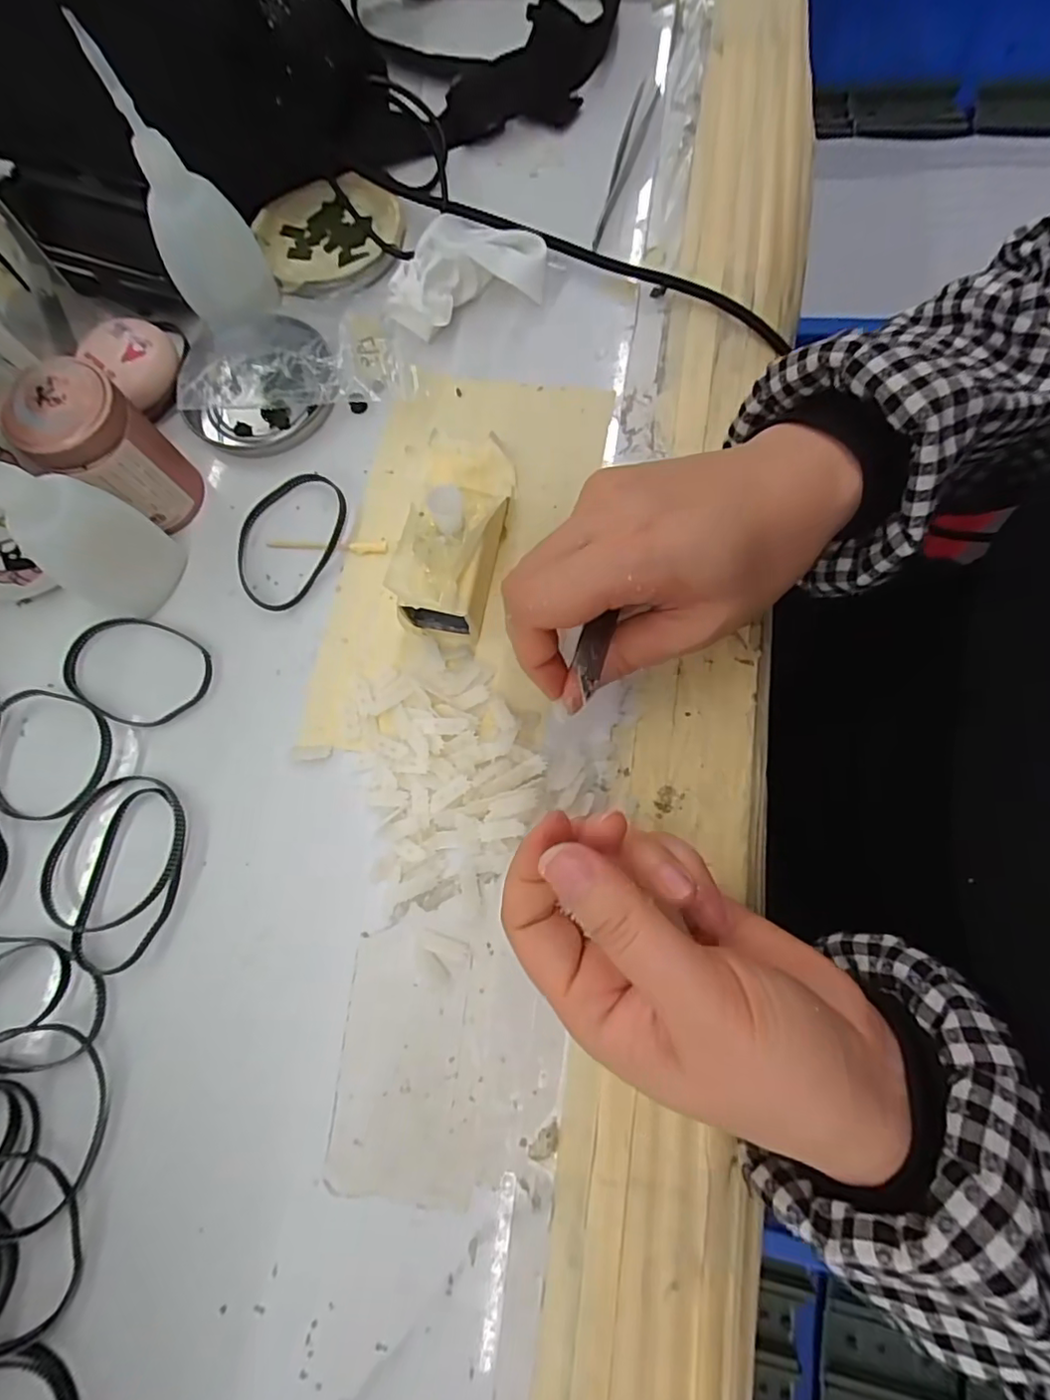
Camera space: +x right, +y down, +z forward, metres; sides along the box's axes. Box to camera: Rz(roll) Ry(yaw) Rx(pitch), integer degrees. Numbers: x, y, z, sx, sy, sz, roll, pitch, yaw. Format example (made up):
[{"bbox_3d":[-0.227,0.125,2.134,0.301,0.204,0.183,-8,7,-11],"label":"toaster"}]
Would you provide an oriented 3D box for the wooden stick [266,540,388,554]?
[{"bbox_3d":[-0.095,-0.073,0.278,0.059,0.004,0.006,3,76,2],"label":"wooden stick"}]

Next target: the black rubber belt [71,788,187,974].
[{"bbox_3d":[-0.163,0.074,0.242,0.035,0.005,0.074,4,76,2],"label":"black rubber belt"}]

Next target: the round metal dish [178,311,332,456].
[{"bbox_3d":[-0.135,-0.162,0.291,0.074,0.020,0.070,0,76,1],"label":"round metal dish"}]

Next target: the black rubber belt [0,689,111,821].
[{"bbox_3d":[-0.214,0.024,0.256,0.065,0.006,0.056,9,77,4],"label":"black rubber belt"}]

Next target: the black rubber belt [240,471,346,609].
[{"bbox_3d":[-0.115,-0.079,0.279,0.049,0.007,0.072,26,78,7],"label":"black rubber belt"}]

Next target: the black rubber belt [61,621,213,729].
[{"bbox_3d":[-0.177,-0.013,0.265,0.067,0.004,0.048,21,78,6],"label":"black rubber belt"}]

